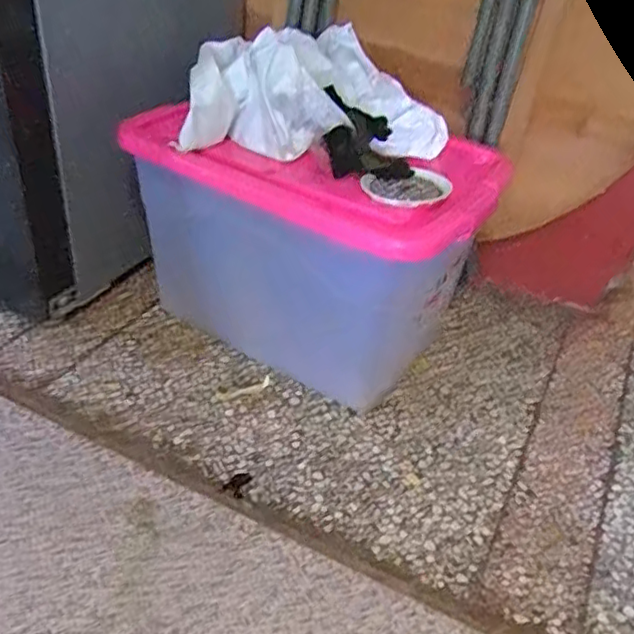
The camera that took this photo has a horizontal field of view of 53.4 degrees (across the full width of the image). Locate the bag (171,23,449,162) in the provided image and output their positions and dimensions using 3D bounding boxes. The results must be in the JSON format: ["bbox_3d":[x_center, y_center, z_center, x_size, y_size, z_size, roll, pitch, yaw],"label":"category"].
[{"bbox_3d":[0.025,-0.437,1.142,0.418,0.146,0.409,10,37,3],"label":"bag"}]

